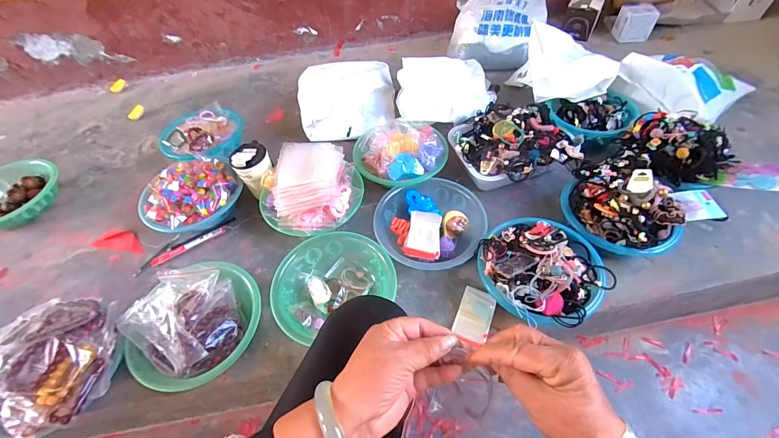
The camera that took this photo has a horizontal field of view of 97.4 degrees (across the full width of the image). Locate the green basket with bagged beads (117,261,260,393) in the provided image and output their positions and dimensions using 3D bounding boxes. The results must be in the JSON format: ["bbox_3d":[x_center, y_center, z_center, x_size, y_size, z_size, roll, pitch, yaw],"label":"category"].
[{"bbox_3d":[-0.361,0.198,0.650,0.224,0.089,0.223,-3,52,3],"label":"green basket with bagged beads"}]

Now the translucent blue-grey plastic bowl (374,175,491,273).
[{"bbox_3d":[0.092,0.015,0.765,0.221,0.069,0.229,-3,52,3],"label":"translucent blue-grey plastic bowl"}]

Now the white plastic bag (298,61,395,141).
[{"bbox_3d":[-0.134,-0.384,1.069,0.289,0.098,0.320,-4,52,2],"label":"white plastic bag"}]

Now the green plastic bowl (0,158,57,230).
[{"bbox_3d":[-1.022,-0.059,0.924,0.236,0.074,0.237,21,57,20],"label":"green plastic bowl"}]

